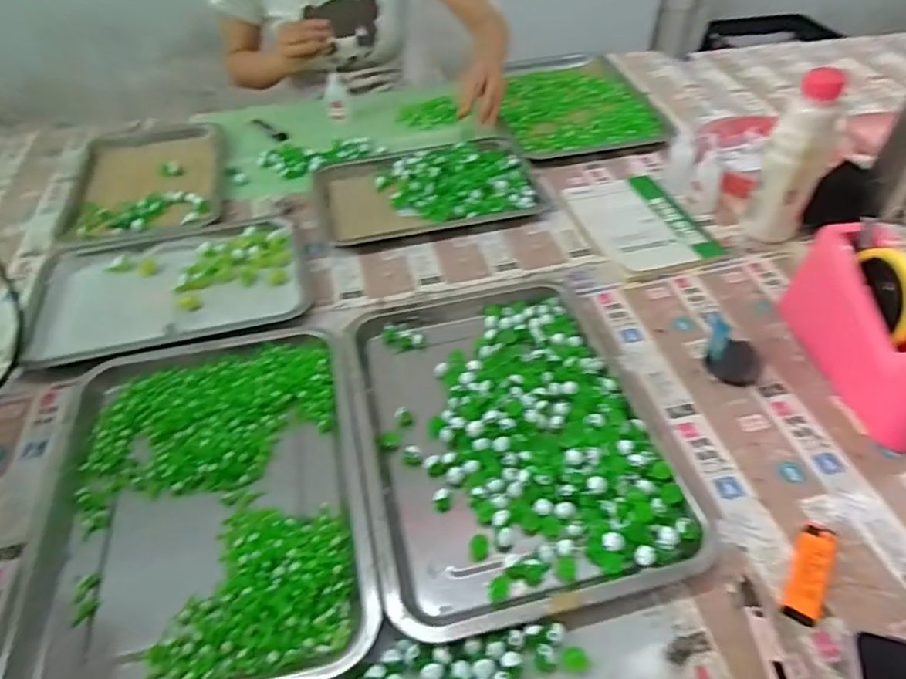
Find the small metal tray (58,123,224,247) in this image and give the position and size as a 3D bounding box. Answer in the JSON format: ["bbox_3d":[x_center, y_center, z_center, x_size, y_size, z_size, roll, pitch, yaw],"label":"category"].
[{"bbox_3d":[-0.443,-0.247,0.863,0.199,0.034,0.324,-13,47,-11],"label":"small metal tray"}]

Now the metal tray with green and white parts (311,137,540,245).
[{"bbox_3d":[-0.036,-0.218,0.835,0.294,0.025,0.190,-11,46,-9],"label":"metal tray with green and white parts"}]

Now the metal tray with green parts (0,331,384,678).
[{"bbox_3d":[-0.210,0.122,0.509,0.263,0.022,0.352,-10,46,-9],"label":"metal tray with green parts"}]

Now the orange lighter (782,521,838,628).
[{"bbox_3d":[0.269,0.171,0.443,0.023,0.009,0.086,25,51,23],"label":"orange lighter"}]

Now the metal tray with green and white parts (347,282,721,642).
[{"bbox_3d":[0.045,0.066,0.551,0.254,0.019,0.364,-9,46,-8],"label":"metal tray with green and white parts"}]

